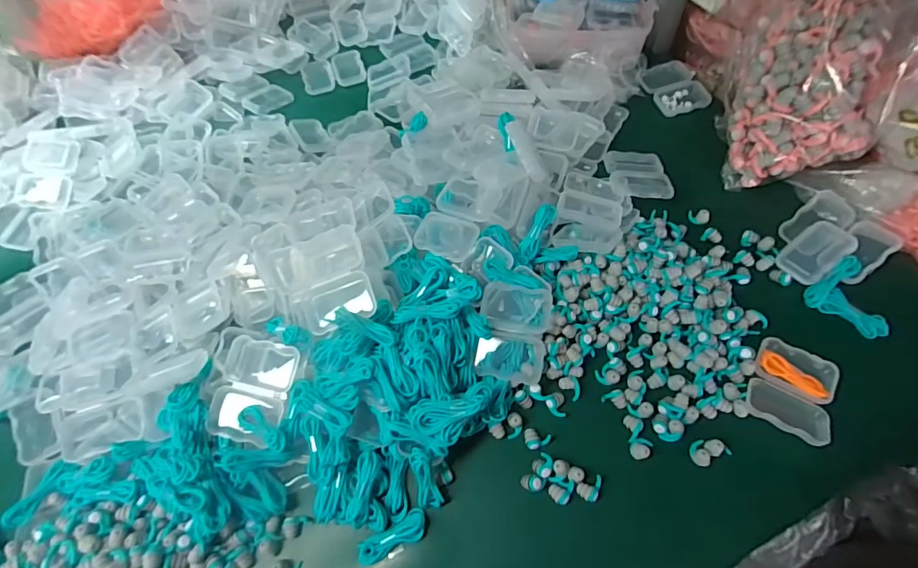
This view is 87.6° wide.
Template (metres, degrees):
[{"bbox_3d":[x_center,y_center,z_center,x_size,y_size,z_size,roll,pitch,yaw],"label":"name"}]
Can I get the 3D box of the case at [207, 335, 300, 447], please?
[{"bbox_3d":[-0.159,0.081,0.368,0.056,0.024,0.072,7,62,8],"label":"case"}]

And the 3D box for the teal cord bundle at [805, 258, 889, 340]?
[{"bbox_3d":[0.325,0.015,0.391,0.047,0.024,0.060,-32,64,-13],"label":"teal cord bundle"}]

